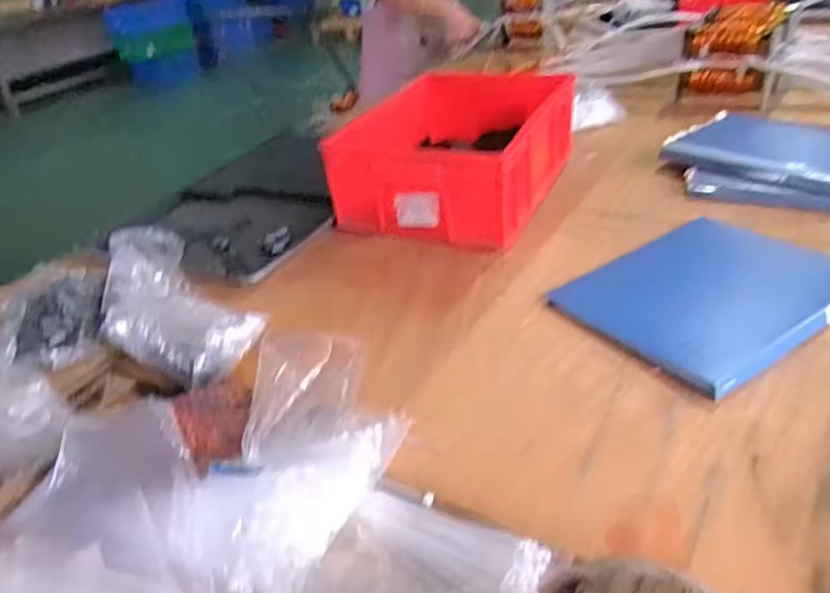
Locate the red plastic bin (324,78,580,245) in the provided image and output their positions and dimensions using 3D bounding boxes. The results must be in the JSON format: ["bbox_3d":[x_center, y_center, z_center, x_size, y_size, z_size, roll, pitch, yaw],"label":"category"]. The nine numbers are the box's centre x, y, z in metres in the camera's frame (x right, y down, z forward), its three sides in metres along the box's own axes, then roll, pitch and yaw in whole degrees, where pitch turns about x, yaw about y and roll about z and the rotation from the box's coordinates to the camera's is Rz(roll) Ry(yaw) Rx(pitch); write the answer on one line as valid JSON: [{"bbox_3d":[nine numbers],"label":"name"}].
[{"bbox_3d":[0.069,-0.245,1.048,0.297,0.134,0.368,10,37,25],"label":"red plastic bin"}]

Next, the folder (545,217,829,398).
[{"bbox_3d":[0.356,-0.012,0.753,0.313,0.017,0.245,-25,36,-24],"label":"folder"}]

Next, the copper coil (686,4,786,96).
[{"bbox_3d":[0.710,-0.550,1.384,0.166,0.139,0.255,14,39,30],"label":"copper coil"}]

